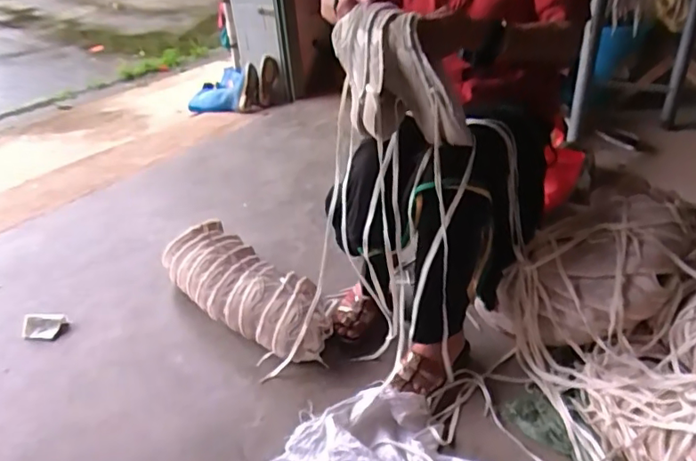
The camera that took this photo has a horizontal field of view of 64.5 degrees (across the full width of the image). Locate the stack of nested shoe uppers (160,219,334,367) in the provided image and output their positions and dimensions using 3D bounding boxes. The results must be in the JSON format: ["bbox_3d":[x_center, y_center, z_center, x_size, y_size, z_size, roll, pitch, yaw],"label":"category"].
[{"bbox_3d":[-0.235,0.132,1.321,0.488,0.136,0.201,21,40,35],"label":"stack of nested shoe uppers"}]

